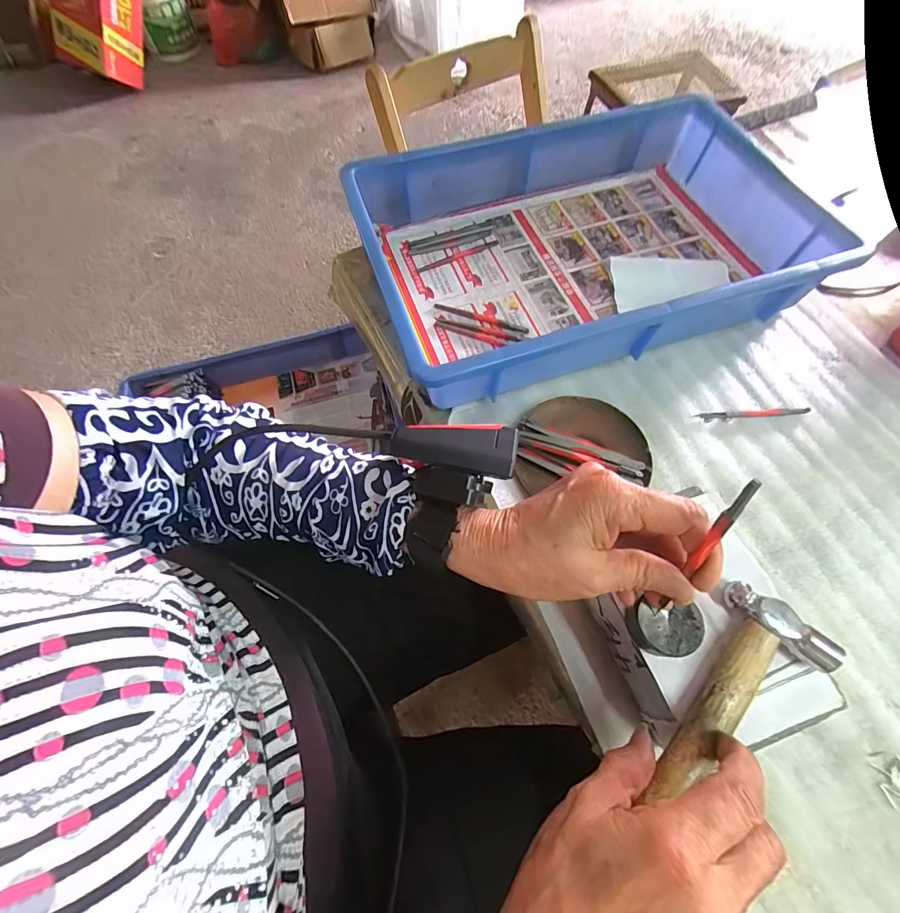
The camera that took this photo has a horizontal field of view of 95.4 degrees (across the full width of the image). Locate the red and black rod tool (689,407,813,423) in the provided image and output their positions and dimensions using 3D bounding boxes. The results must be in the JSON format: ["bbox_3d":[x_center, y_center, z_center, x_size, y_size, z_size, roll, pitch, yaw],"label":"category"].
[{"bbox_3d":[0.277,-0.039,0.374,0.106,0.004,0.009,-4,66,-3],"label":"red and black rod tool"}]

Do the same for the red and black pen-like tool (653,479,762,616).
[{"bbox_3d":[0.121,0.050,0.198,0.007,0.115,0.005,-8,45,-5],"label":"red and black pen-like tool"}]

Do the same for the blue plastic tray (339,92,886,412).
[{"bbox_3d":[0.133,-0.221,0.418,0.421,0.073,0.284,-16,67,-8],"label":"blue plastic tray"}]

